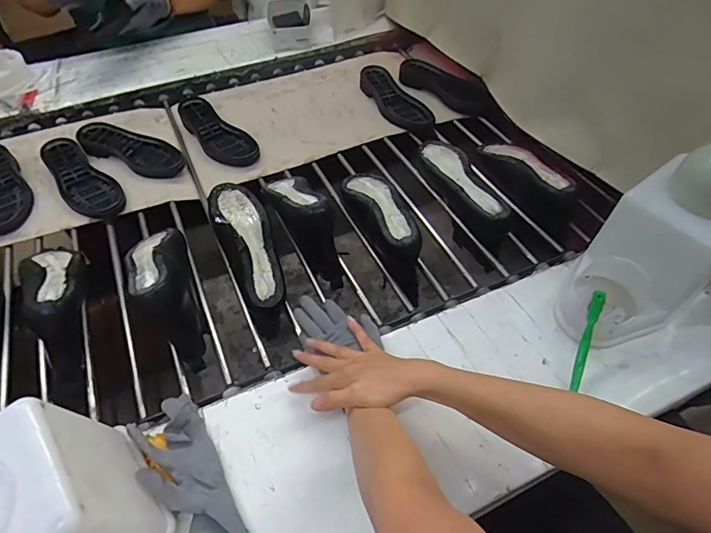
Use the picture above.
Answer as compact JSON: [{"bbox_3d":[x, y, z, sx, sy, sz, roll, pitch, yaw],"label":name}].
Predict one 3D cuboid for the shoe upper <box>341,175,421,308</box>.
[{"bbox_3d":[0.048,-0.073,0.722,0.083,0.093,0.263,-16,54,-8],"label":"shoe upper"}]

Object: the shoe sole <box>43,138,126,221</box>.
[{"bbox_3d":[-0.538,-0.174,0.826,0.090,0.030,0.252,-38,59,-22],"label":"shoe sole"}]

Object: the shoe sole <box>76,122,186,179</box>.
[{"bbox_3d":[-0.471,-0.244,0.879,0.239,0.027,0.092,19,57,17],"label":"shoe sole"}]

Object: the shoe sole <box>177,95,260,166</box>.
[{"bbox_3d":[-0.304,-0.291,0.908,0.247,0.034,0.086,36,64,27],"label":"shoe sole"}]

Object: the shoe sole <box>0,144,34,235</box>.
[{"bbox_3d":[-0.688,-0.156,0.813,0.088,0.025,0.241,-28,56,-16],"label":"shoe sole"}]

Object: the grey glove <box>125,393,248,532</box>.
[{"bbox_3d":[-0.186,0.220,0.459,0.066,0.050,0.183,-30,58,-18],"label":"grey glove"}]

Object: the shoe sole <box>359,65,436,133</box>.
[{"bbox_3d":[0.091,-0.386,0.969,0.082,0.025,0.253,-26,56,-14],"label":"shoe sole"}]

